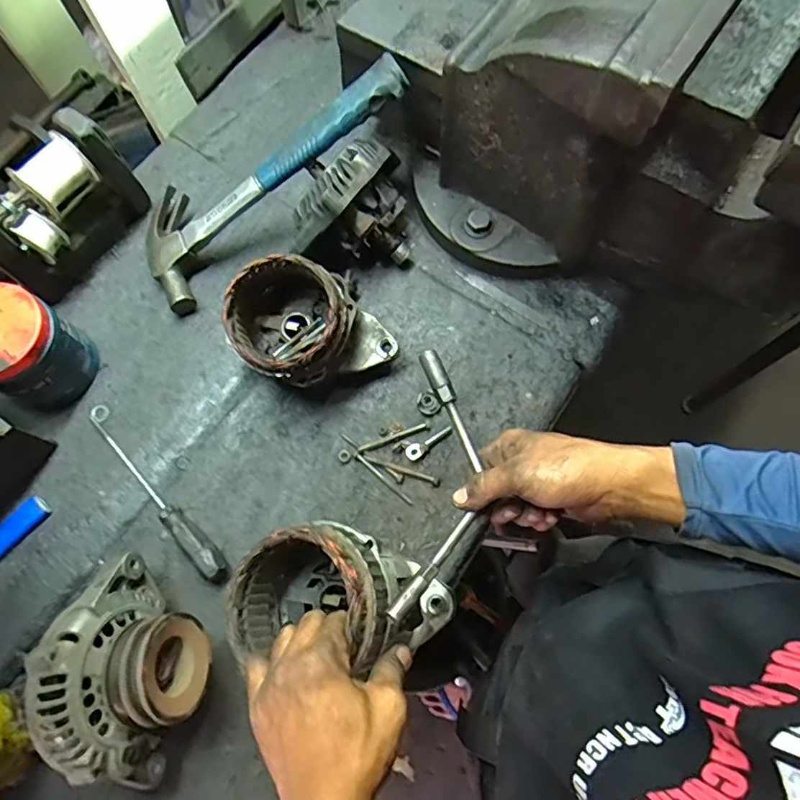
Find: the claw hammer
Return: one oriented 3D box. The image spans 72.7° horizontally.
[{"bbox_3d":[-0.135,-0.229,0.561,0.329,0.028,0.121,-30,72,18],"label":"claw hammer"}]

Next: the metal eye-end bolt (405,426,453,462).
[{"bbox_3d":[0.029,0.042,0.549,0.051,0.008,0.016,-33,74,3],"label":"metal eye-end bolt"}]

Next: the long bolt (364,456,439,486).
[{"bbox_3d":[0.002,0.070,0.550,0.078,0.006,0.008,20,73,7],"label":"long bolt"}]

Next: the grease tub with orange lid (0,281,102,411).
[{"bbox_3d":[-0.368,-0.047,0.537,0.087,0.108,0.089,0,71,1],"label":"grease tub with orange lid"}]

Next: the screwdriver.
[{"bbox_3d":[-0.246,0.095,0.535,0.218,0.024,0.022,41,76,13],"label":"screwdriver"}]

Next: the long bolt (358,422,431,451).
[{"bbox_3d":[-0.006,0.038,0.558,0.076,0.006,0.007,-17,72,-5],"label":"long bolt"}]

